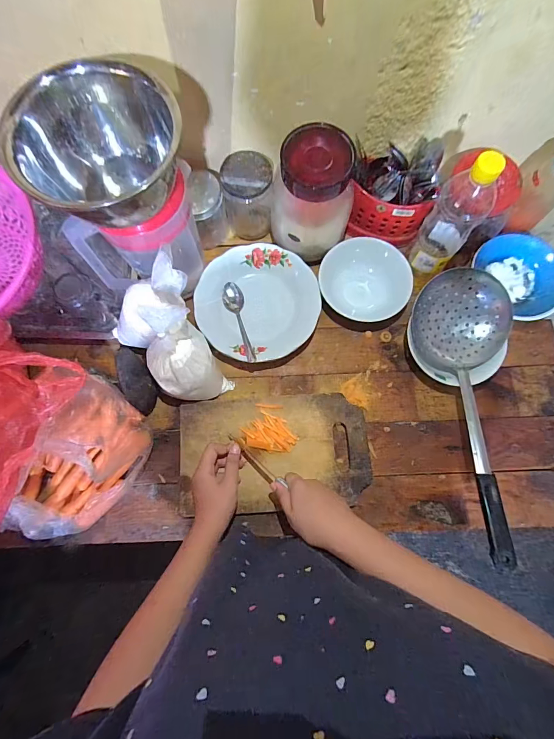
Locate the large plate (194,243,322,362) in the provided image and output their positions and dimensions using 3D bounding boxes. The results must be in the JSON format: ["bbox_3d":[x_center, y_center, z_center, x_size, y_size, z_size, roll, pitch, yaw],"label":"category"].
[{"bbox_3d":[-0.032,-0.113,0.605,0.201,0.025,0.202,0,77,0],"label":"large plate"}]

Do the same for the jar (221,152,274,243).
[{"bbox_3d":[-0.049,-0.298,0.620,0.081,0.139,0.068,2,77,1],"label":"jar"}]

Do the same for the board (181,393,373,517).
[{"bbox_3d":[-0.004,0.131,0.572,0.298,0.019,0.174,-4,77,-1],"label":"board"}]

